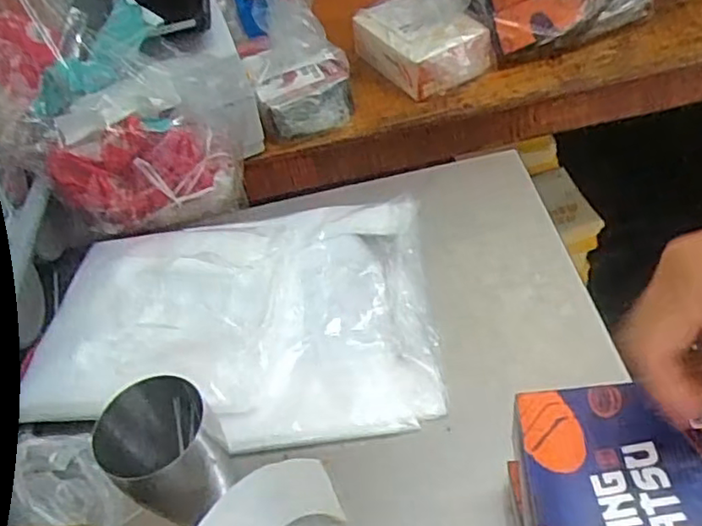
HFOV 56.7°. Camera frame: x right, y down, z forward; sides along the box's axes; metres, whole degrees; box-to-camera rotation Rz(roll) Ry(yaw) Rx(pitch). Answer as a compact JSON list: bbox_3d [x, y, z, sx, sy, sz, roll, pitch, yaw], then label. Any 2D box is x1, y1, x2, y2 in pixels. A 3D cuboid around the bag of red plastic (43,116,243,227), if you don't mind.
[{"bbox_3d":[-0.212,-0.096,0.691,0.175,0.120,0.052,-21,46,-9],"label":"bag of red plastic"}]

